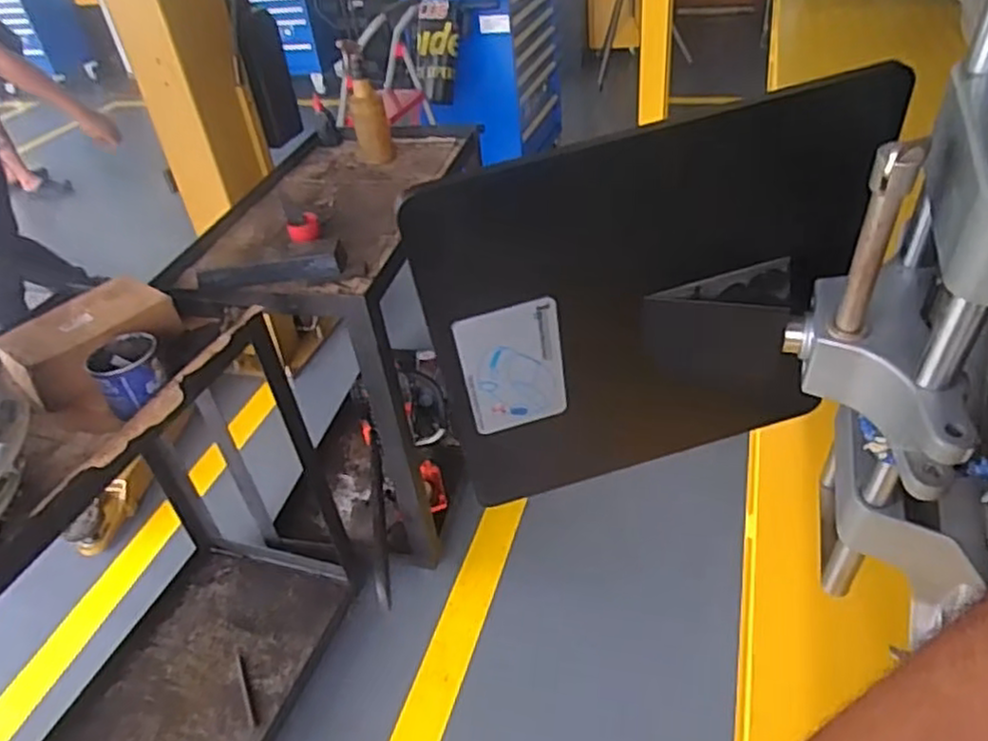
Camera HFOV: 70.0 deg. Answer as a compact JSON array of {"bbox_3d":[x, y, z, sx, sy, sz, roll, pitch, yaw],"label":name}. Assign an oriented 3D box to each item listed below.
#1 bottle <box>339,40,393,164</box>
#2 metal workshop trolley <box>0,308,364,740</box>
[{"bbox_3d":[-0.311,-0.650,1.746,0.088,0.291,0.100,-11,38,-5],"label":"bottle"},{"bbox_3d":[-0.719,0.455,1.243,0.492,0.851,0.905,8,40,18],"label":"metal workshop trolley"}]

